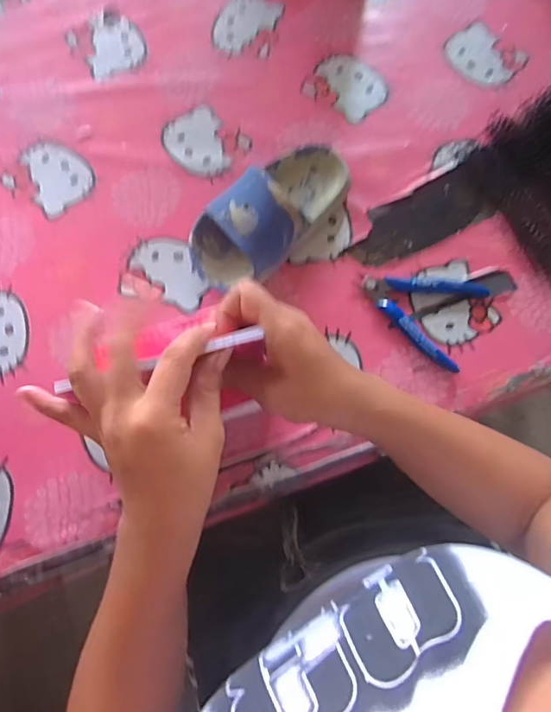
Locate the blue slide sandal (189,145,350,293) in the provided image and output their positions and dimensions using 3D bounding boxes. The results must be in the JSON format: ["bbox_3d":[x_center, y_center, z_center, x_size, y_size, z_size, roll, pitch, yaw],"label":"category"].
[{"bbox_3d":[-0.003,-0.133,0.443,0.075,0.061,0.171,44,79,9],"label":"blue slide sandal"}]

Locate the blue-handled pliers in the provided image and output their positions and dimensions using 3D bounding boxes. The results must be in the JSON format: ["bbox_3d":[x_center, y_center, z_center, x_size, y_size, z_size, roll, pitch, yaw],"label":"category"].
[{"bbox_3d":[0.131,-0.046,0.450,0.106,0.014,0.087,25,77,5],"label":"blue-handled pliers"}]

